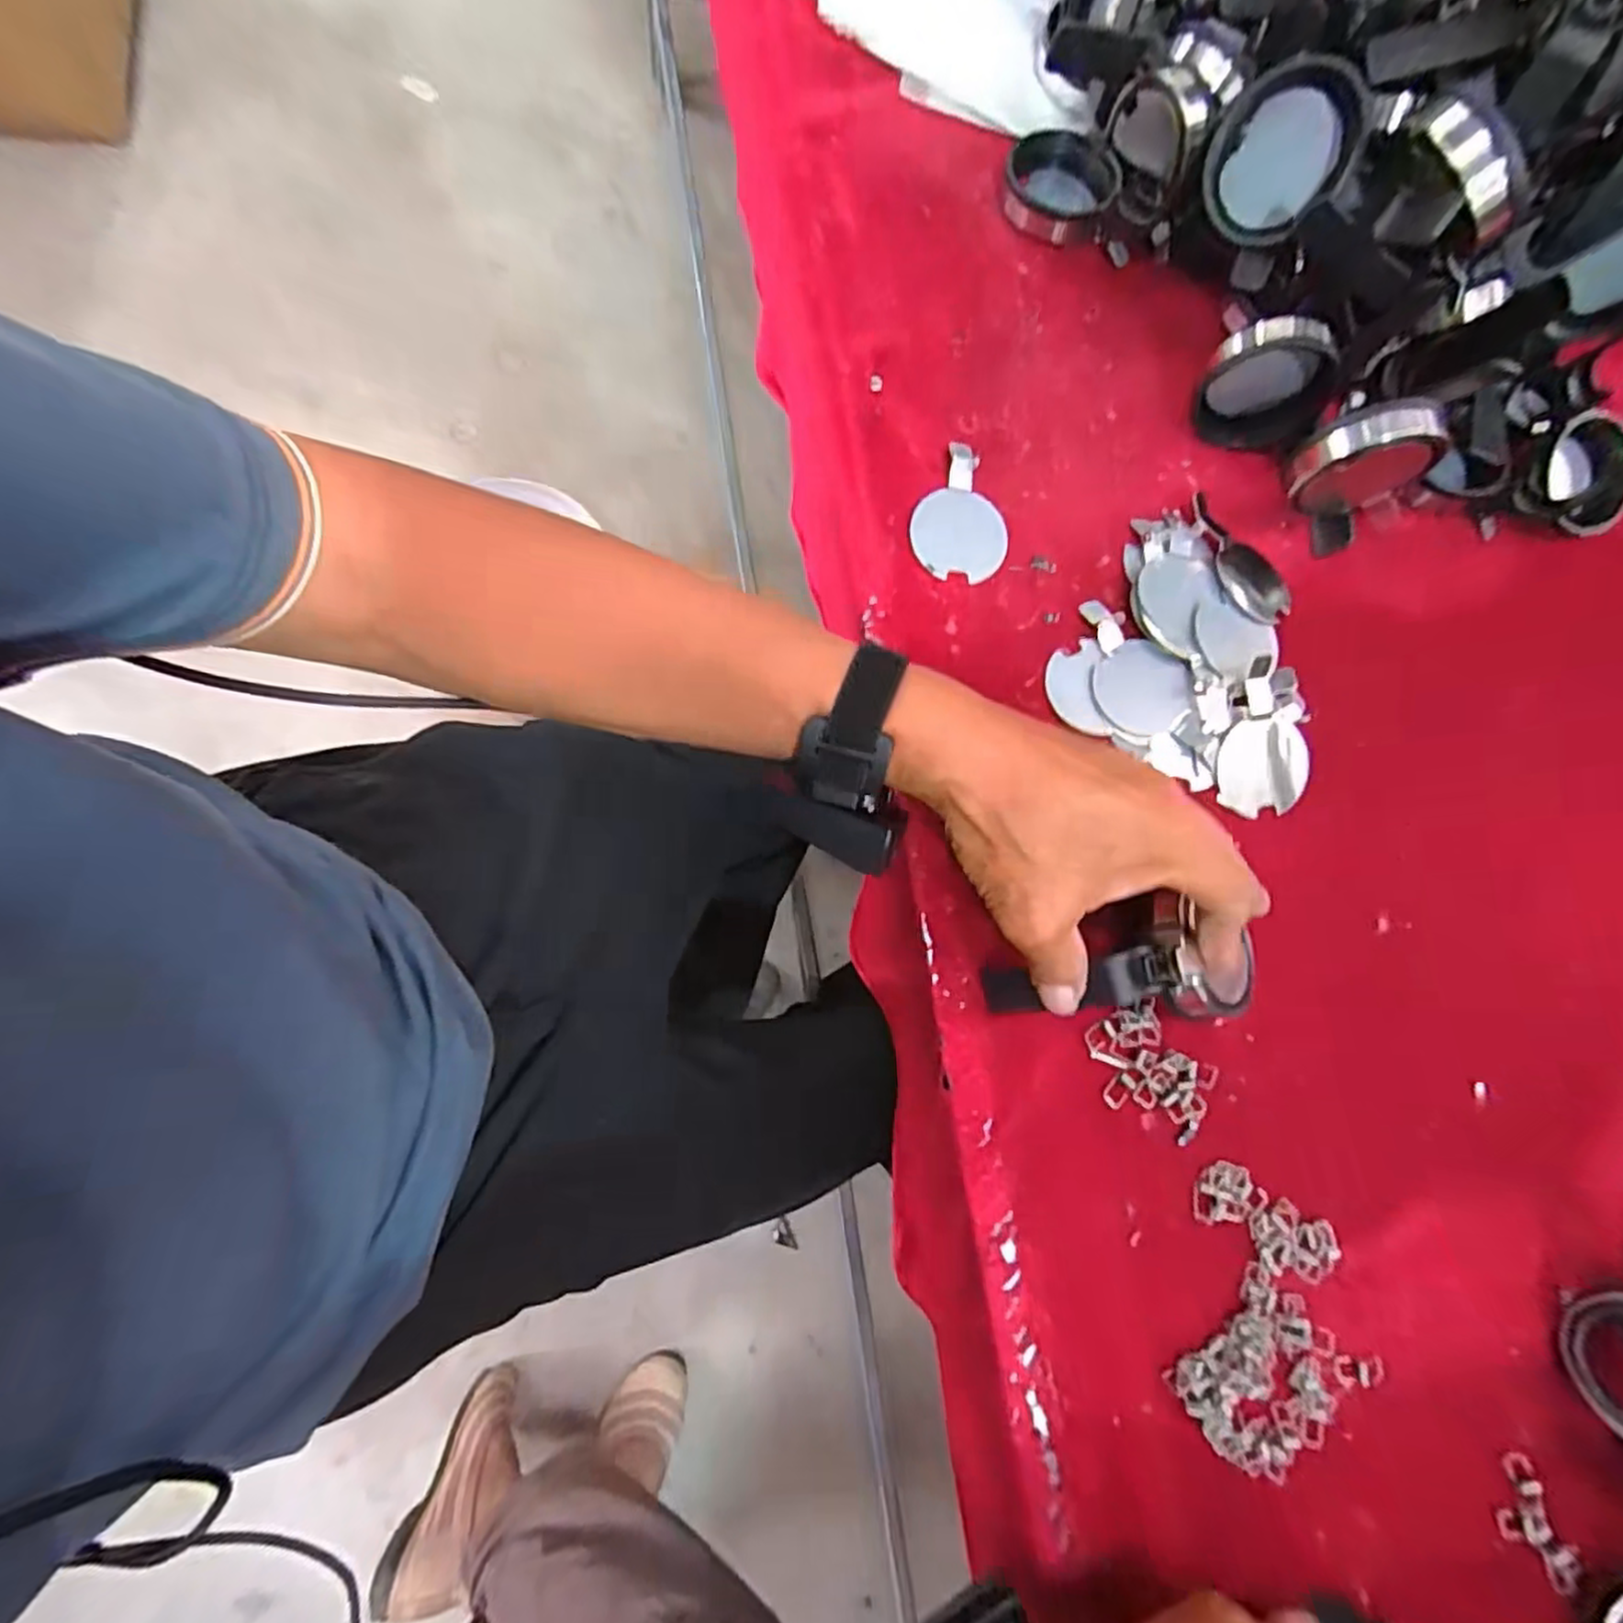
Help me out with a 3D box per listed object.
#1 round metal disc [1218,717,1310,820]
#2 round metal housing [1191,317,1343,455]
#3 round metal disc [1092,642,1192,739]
[{"bbox_3d":[0.246,-0.024,0.383,0.055,0.004,0.051,0,94,-7],"label":"round metal disc"},{"bbox_3d":[0.257,-0.241,0.398,0.076,0.063,0.023,11,79,-5],"label":"round metal housing"},{"bbox_3d":[0.181,-0.068,0.382,0.051,0.004,0.049,1,80,-6],"label":"round metal disc"}]

